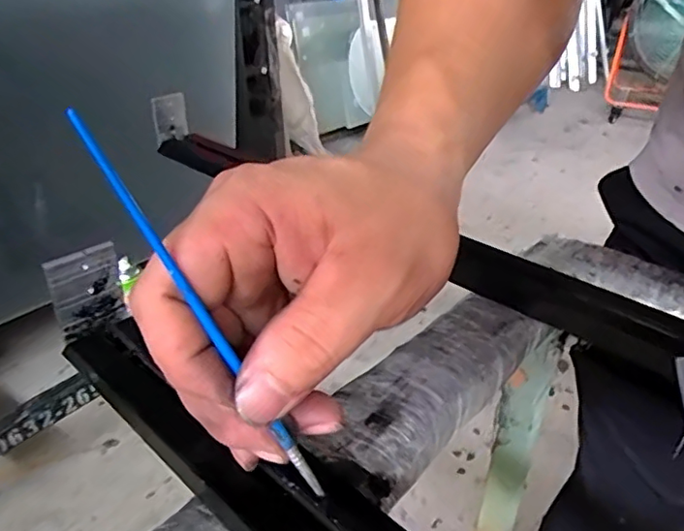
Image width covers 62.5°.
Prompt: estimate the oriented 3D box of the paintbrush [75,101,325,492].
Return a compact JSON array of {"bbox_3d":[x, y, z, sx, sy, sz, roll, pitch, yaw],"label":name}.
[{"bbox_3d":[-0.039,0.023,0.177,0.004,0.138,0.004,-20,22,21],"label":"paintbrush"}]

